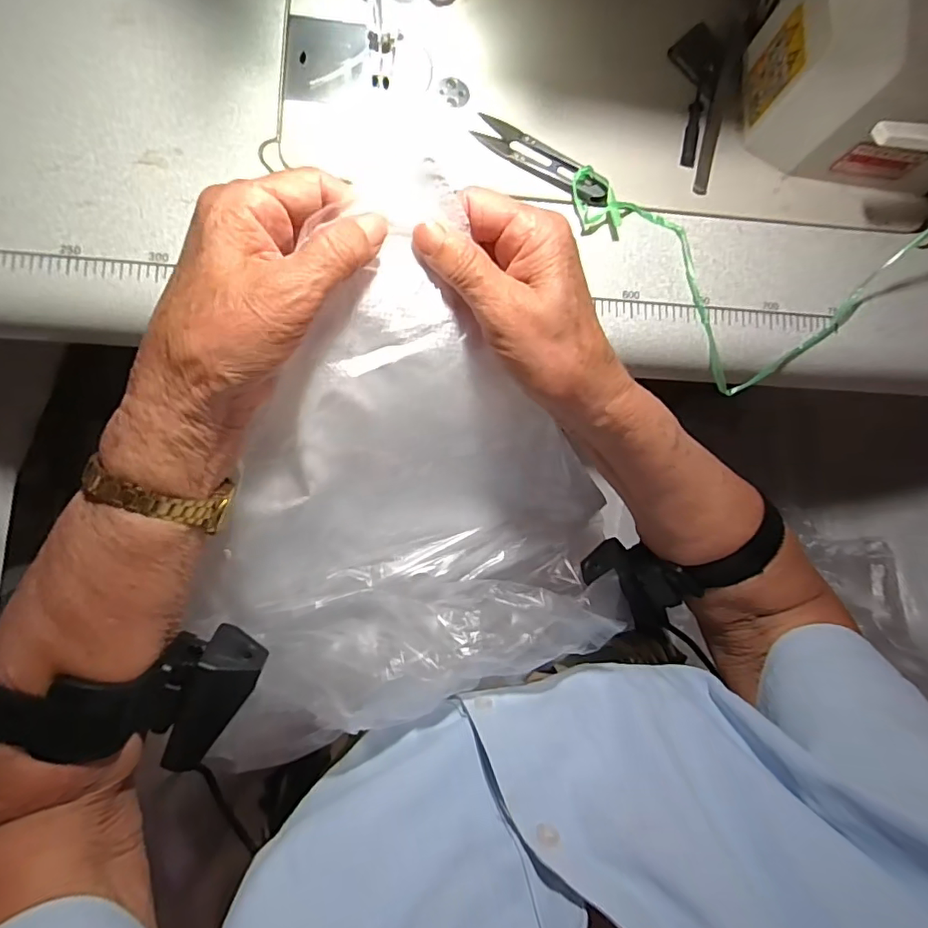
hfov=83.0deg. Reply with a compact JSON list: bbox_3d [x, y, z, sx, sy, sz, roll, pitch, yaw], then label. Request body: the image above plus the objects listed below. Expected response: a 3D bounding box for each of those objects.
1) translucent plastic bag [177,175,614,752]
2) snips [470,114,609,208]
[{"bbox_3d":[-0.036,0.016,0.287,0.231,0.130,0.226,-19,85,-8],"label":"translucent plastic bag"},{"bbox_3d":[0.053,-0.205,0.355,0.100,0.013,0.026,37,80,0],"label":"snips"}]

